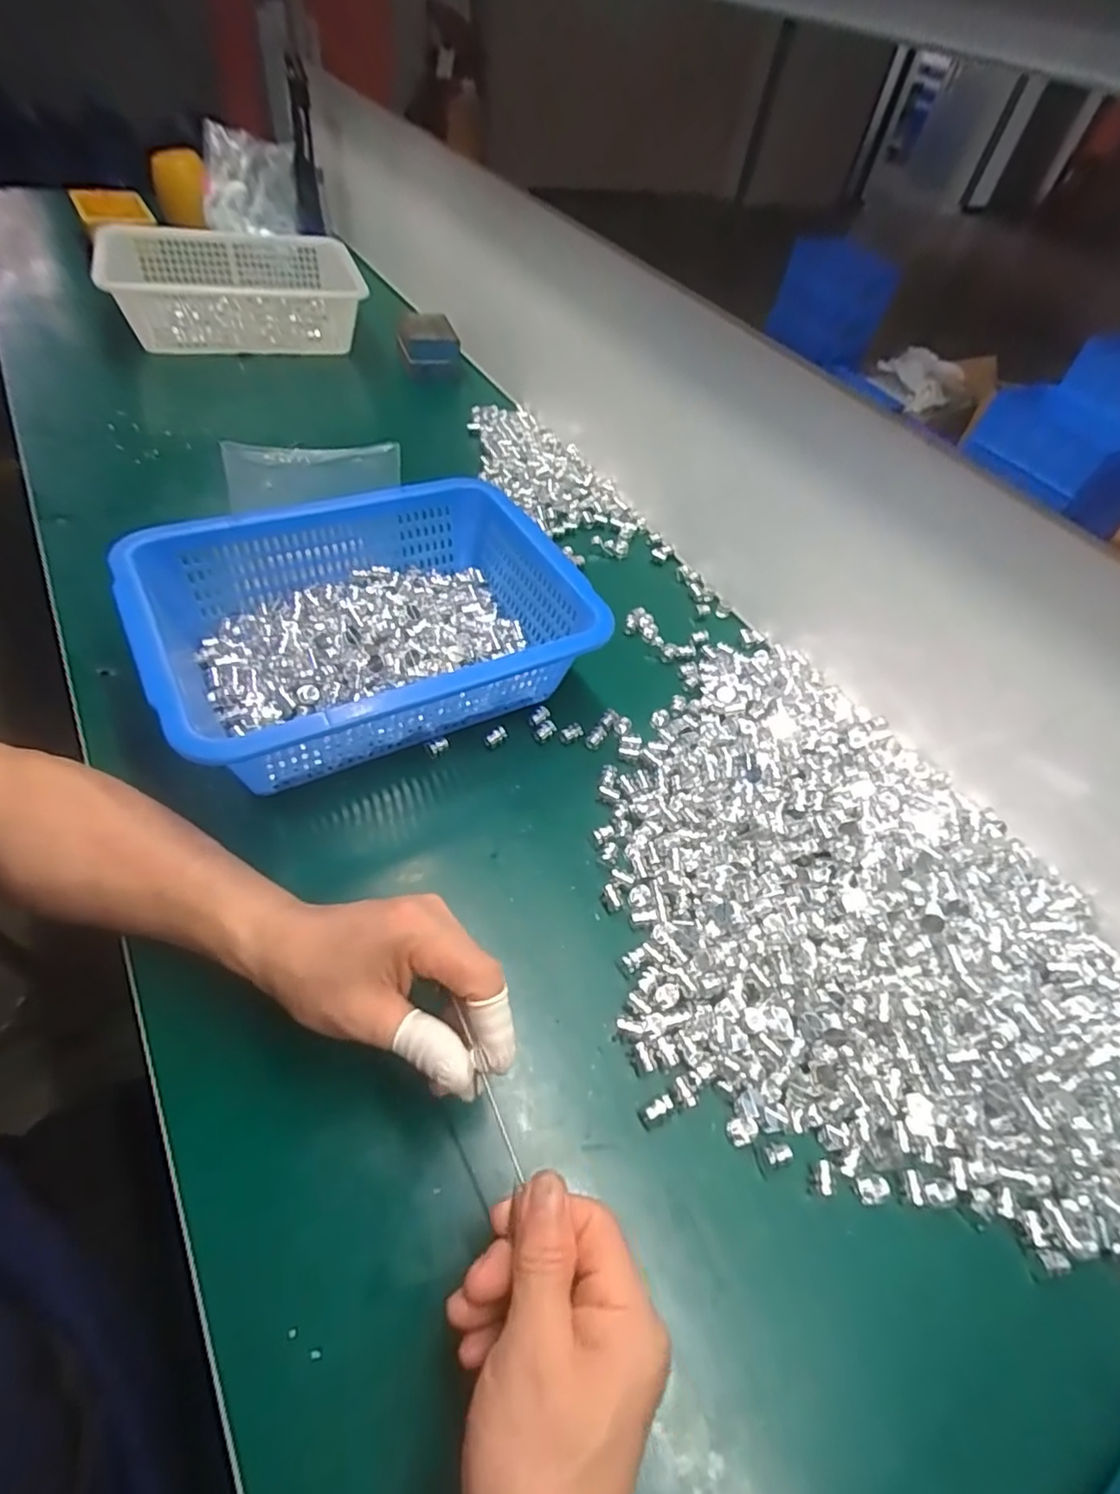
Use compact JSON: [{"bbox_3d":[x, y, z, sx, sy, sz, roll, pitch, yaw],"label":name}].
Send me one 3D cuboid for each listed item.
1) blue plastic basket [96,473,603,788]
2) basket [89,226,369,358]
[{"bbox_3d":[-0.138,-0.081,0.502,0.302,0.112,0.222,-23,59,-26],"label":"blue plastic basket"},{"bbox_3d":[-0.429,-0.614,0.876,0.323,0.102,0.223,-23,58,-26],"label":"basket"}]

